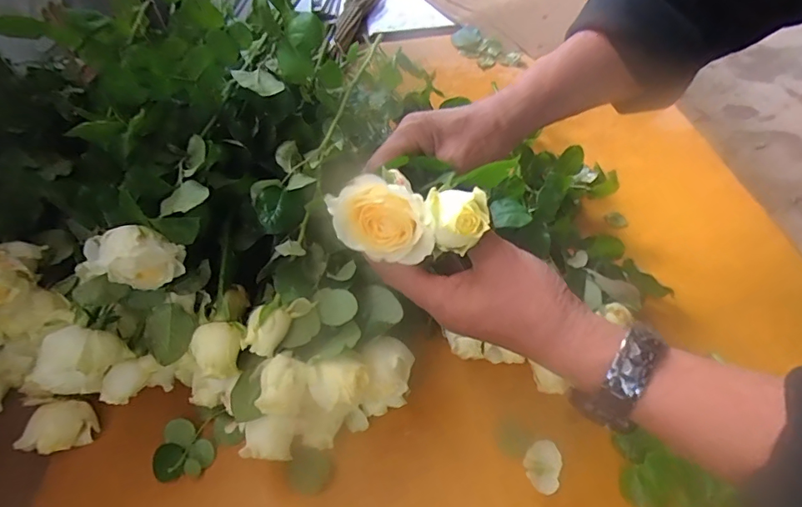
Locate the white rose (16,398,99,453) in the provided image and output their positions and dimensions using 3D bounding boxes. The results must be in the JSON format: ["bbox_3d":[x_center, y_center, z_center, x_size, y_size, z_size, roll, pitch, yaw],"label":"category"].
[{"bbox_3d":[-0.319,0.162,0.445,0.061,0.041,0.036,-11,48,-3],"label":"white rose"}]

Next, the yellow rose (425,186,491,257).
[{"bbox_3d":[0.035,-0.021,0.294,0.035,0.034,0.035,-5,48,2],"label":"yellow rose"}]

